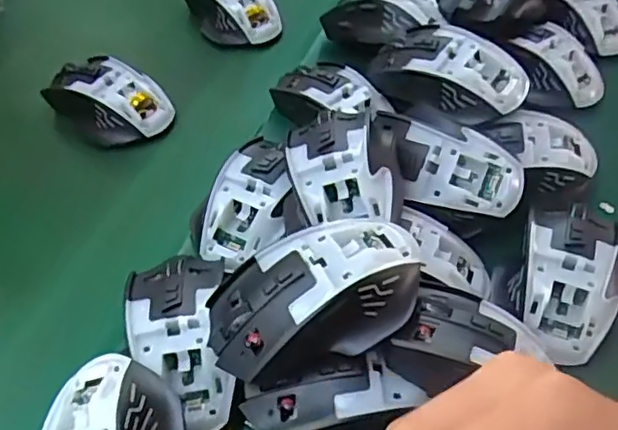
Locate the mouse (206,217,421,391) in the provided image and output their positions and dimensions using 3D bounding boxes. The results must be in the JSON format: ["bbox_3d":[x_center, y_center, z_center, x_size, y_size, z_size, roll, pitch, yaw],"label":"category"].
[{"bbox_3d":[0.003,0.043,0.323,0.114,0.054,0.067,-14,51,-9],"label":"mouse"}]

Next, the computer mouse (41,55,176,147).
[{"bbox_3d":[-0.170,-0.096,0.516,0.107,0.038,0.062,24,55,21],"label":"computer mouse"}]

